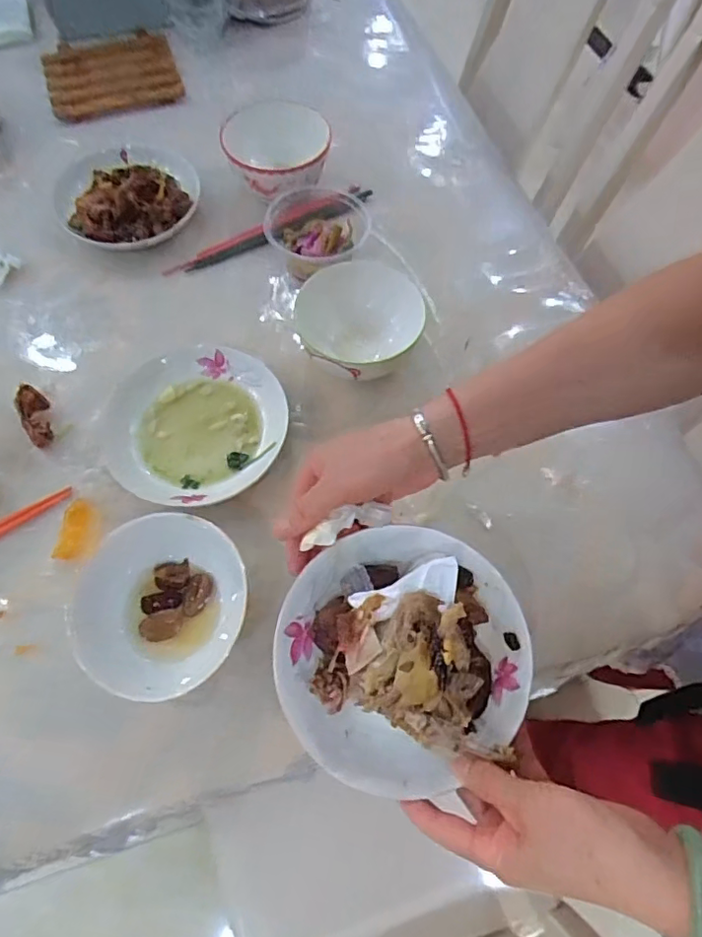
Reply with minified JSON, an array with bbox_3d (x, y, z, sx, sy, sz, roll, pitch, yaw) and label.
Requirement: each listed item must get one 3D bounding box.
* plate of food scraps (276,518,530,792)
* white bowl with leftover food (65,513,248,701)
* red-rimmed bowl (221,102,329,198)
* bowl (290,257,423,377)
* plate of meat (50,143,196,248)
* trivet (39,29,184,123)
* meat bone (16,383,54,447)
[{"bbox_3d":[0.036,0.120,0.365,0.165,0.066,0.162,1,65,-2],"label":"plate of food scraps"},{"bbox_3d":[-0.145,0.109,0.436,0.124,0.059,0.128,0,66,-1],"label":"white bowl with leftover food"},{"bbox_3d":[-0.086,-0.362,0.649,0.114,0.063,0.110,0,66,-1],"label":"red-rimmed bowl"},{"bbox_3d":[0.006,-0.142,0.550,0.114,0.072,0.127,-8,66,-5],"label":"bowl"},{"bbox_3d":[-0.263,-0.326,0.646,0.159,0.036,0.170,0,66,-1],"label":"plate of meat"},{"bbox_3d":[-0.334,-0.553,0.774,0.175,0.011,0.171,-19,67,-9],"label":"trivet"},{"bbox_3d":[-0.301,-0.050,0.527,0.024,0.023,0.059,-22,68,-11],"label":"meat bone"}]

